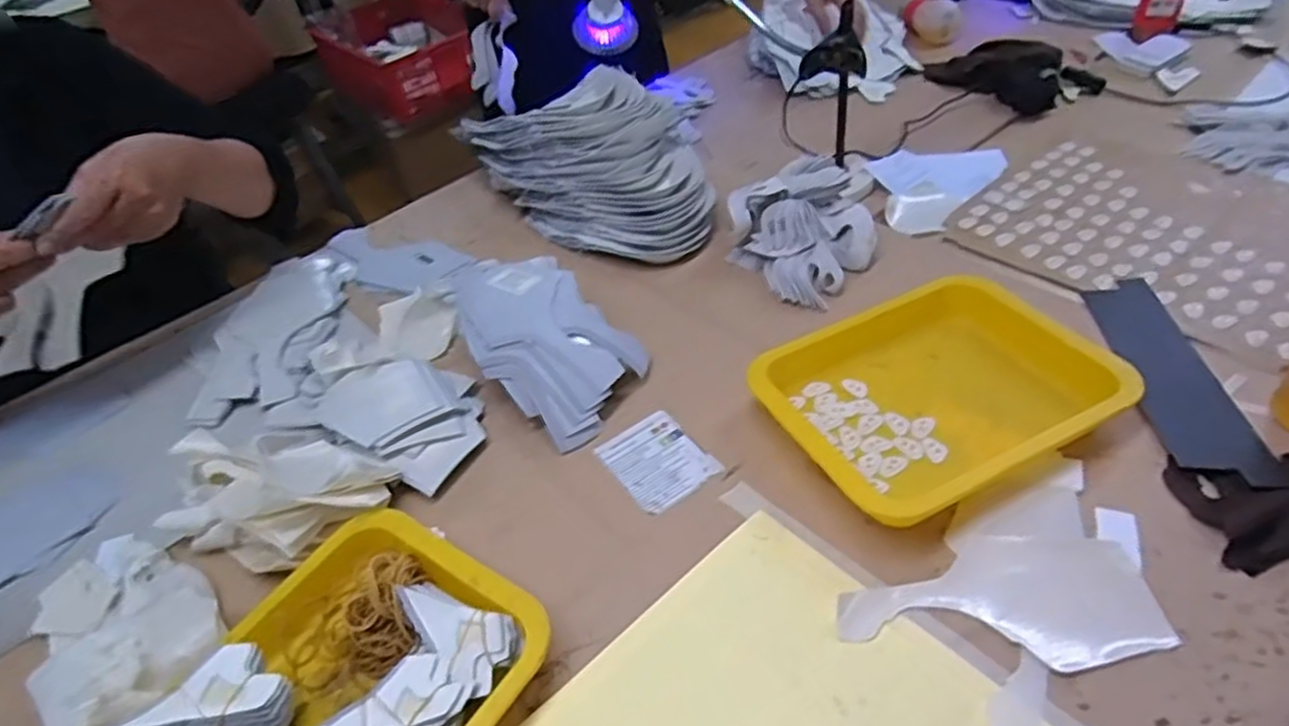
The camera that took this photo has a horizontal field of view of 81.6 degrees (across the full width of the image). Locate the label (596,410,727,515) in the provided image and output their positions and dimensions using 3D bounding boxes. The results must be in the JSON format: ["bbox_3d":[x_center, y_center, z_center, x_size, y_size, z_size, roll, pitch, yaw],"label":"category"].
[{"bbox_3d":[0.011,0.080,0.624,0.075,0.004,0.085,-31,47,-22],"label":"label"}]

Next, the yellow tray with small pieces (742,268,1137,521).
[{"bbox_3d":[0.233,0.022,0.615,0.258,0.046,0.194,-21,44,-13],"label":"yellow tray with small pieces"}]

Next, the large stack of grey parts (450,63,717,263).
[{"bbox_3d":[-0.055,-0.250,0.904,0.210,0.097,0.346,-31,48,-21],"label":"large stack of grey parts"}]

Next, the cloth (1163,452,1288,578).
[{"bbox_3d":[0.448,0.099,0.527,0.114,0.025,0.088,-8,43,1],"label":"cloth"}]

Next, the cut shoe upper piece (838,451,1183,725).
[{"bbox_3d":[0.250,0.151,0.497,0.215,0.018,0.136,-24,45,-15],"label":"cut shoe upper piece"}]

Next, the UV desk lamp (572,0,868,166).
[{"bbox_3d":[0.086,-0.415,0.947,0.447,0.242,0.083,30,55,34],"label":"UV desk lamp"}]

